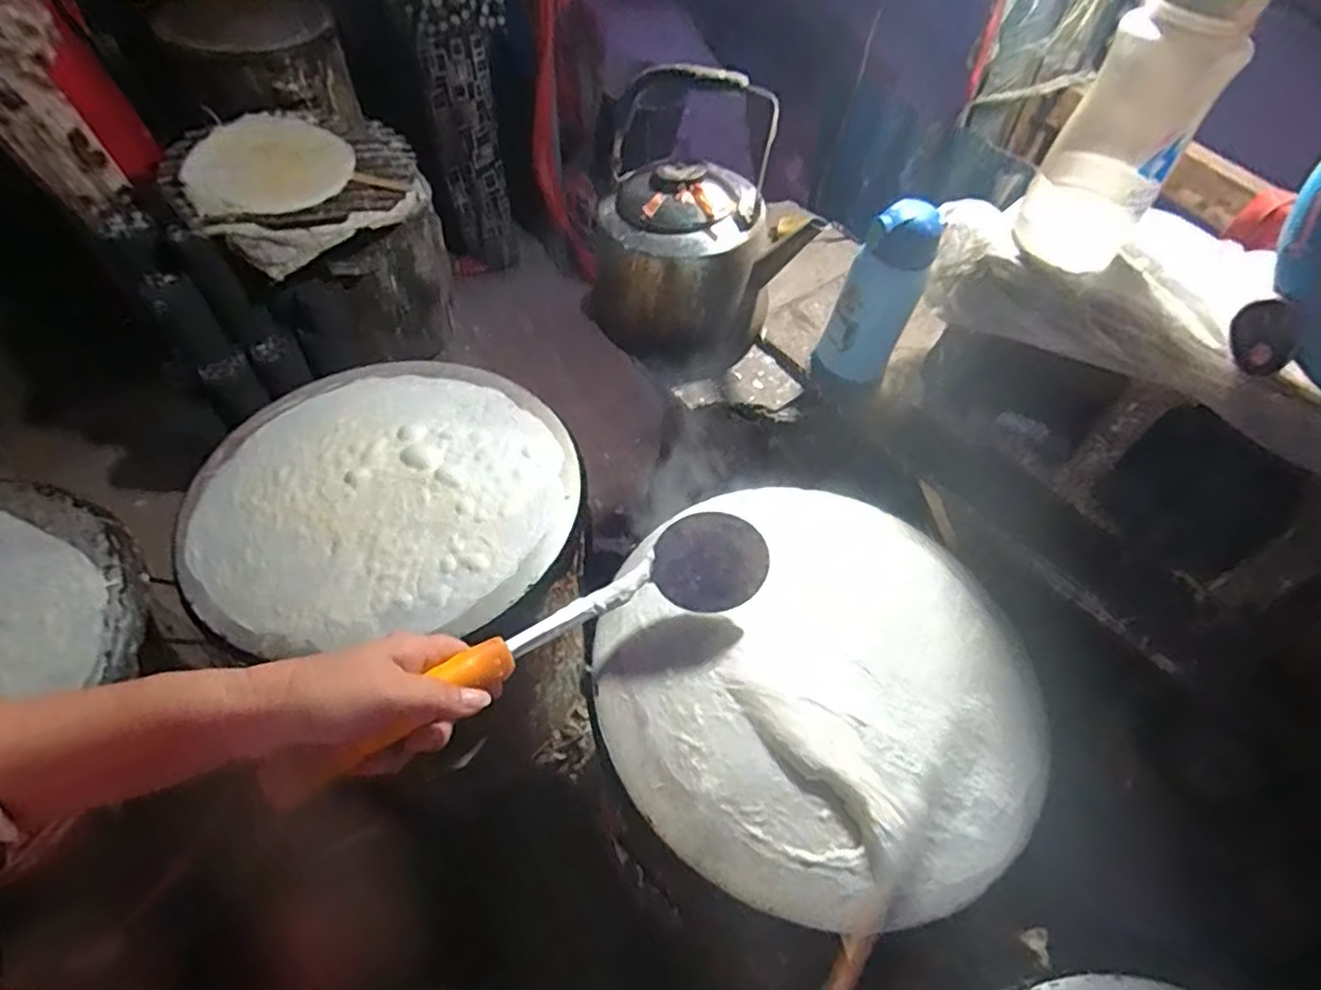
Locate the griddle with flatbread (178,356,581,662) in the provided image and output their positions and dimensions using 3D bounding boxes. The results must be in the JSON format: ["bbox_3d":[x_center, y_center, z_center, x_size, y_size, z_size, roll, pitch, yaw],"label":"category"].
[{"bbox_3d":[-0.273,-0.018,0.691,0.355,0.029,0.350,-4,53,-6],"label":"griddle with flatbread"}]

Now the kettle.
[{"bbox_3d":[0.028,-0.296,0.762,0.214,0.258,0.197,-16,55,-15],"label":"kettle"}]

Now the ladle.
[{"bbox_3d":[-0.069,0.097,0.464,0.361,0.083,0.063,-20,53,-40],"label":"ladle"}]

